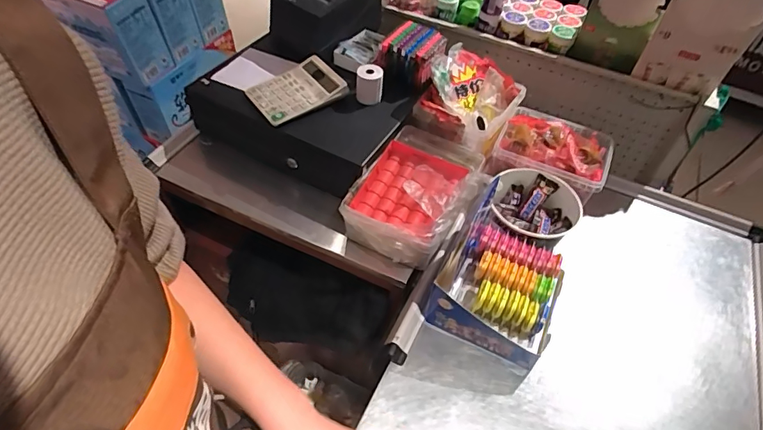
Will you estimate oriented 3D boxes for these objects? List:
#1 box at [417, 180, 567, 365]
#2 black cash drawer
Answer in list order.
[{"bbox_3d":[0.182,0.116,0.709,0.170,0.108,0.171,27,53,18],"label":"box"},{"bbox_3d":[-0.145,-0.208,0.932,0.404,0.132,0.310,32,54,21],"label":"black cash drawer"}]

